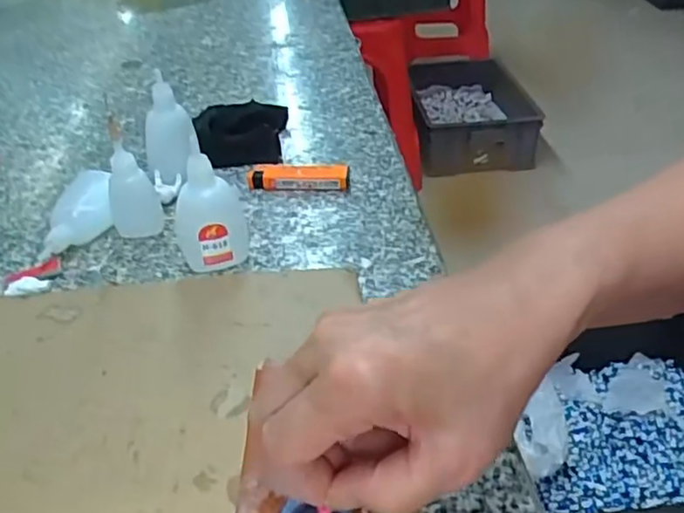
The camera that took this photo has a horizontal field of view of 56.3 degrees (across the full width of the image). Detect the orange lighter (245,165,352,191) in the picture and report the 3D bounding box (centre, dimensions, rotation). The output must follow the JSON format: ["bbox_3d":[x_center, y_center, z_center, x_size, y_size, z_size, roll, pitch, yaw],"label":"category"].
[{"bbox_3d":[-0.034,-0.063,0.513,0.081,0.017,0.018,3,37,7],"label":"orange lighter"}]

